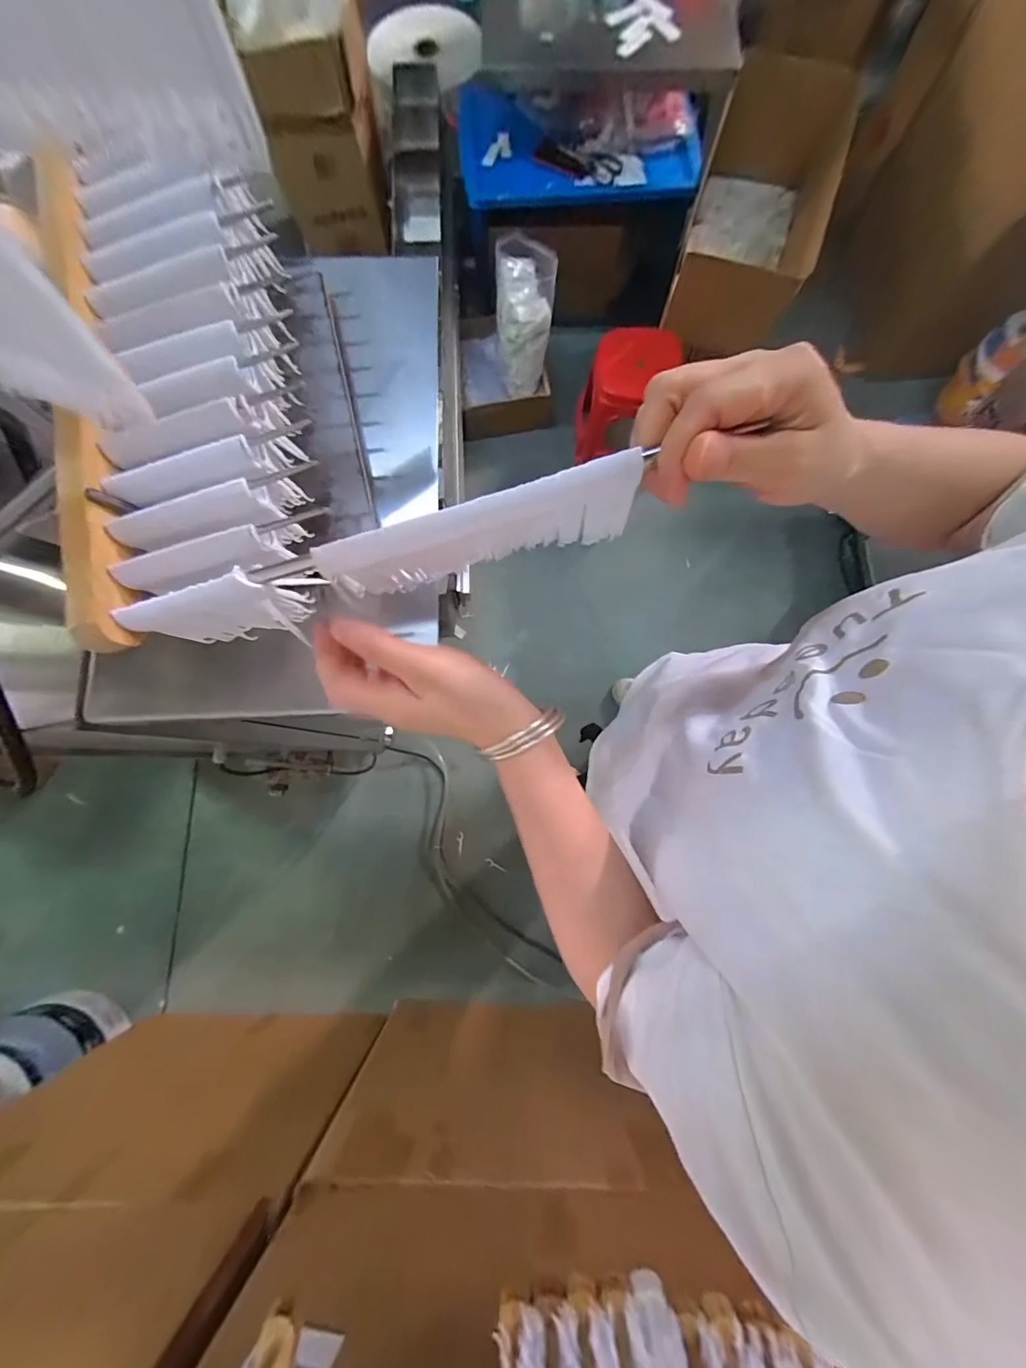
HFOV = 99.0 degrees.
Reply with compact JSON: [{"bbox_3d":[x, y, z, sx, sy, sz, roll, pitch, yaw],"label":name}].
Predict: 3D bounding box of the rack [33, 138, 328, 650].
[{"bbox_3d":[-0.207,-0.186,0.287,0.147,0.067,0.309,-12,79,-2],"label":"rack"}]

